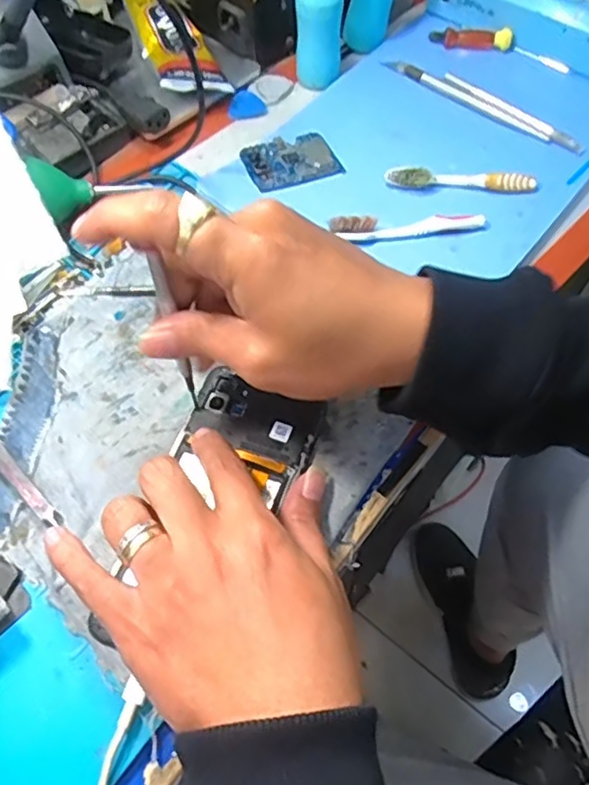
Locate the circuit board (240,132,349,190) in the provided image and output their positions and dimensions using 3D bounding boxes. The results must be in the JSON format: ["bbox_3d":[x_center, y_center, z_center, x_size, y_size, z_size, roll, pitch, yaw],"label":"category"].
[{"bbox_3d":[-0.002,-0.168,0.451,0.066,0.004,0.046,-15,66,-10],"label":"circuit board"}]

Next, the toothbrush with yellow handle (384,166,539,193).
[{"bbox_3d":[0.116,-0.147,0.433,0.103,0.016,0.012,4,59,3],"label":"toothbrush with yellow handle"}]

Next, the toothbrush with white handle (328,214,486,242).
[{"bbox_3d":[0.076,-0.110,0.410,0.103,0.018,0.012,-9,60,-5],"label":"toothbrush with white handle"}]

